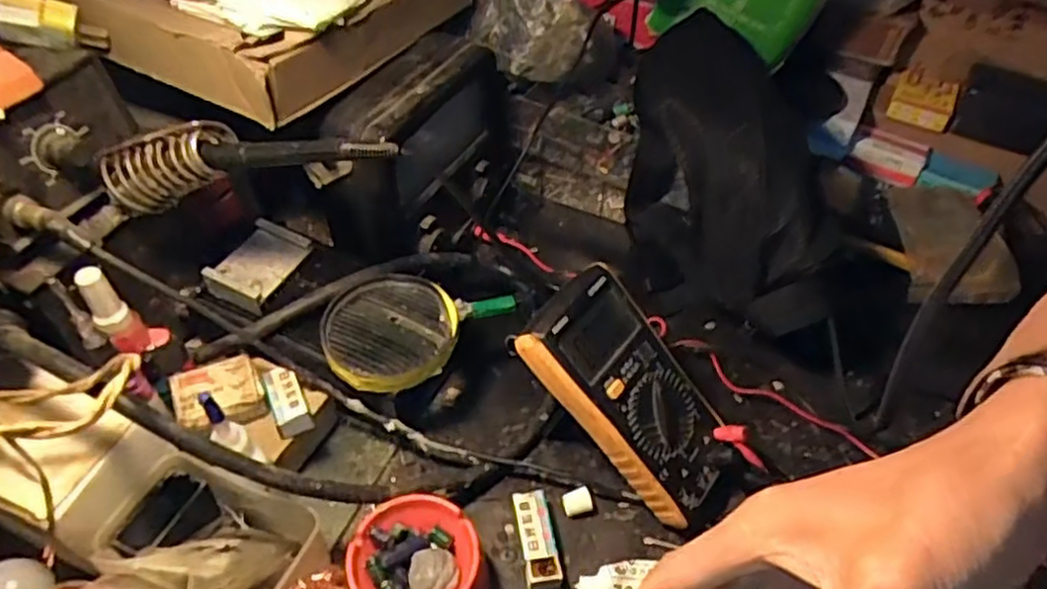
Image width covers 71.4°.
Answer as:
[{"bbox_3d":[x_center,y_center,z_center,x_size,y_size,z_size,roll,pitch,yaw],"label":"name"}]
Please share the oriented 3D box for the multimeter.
[{"bbox_3d":[0.080,0.070,0.484,0.185,0.030,0.084,51,55,-9],"label":"multimeter"}]

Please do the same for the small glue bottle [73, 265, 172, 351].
[{"bbox_3d":[-0.247,0.011,0.451,0.032,0.072,0.016,-29,55,-26],"label":"small glue bottle"}]

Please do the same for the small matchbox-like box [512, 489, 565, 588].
[{"bbox_3d":[0.009,0.162,0.480,0.023,0.020,0.061,-8,48,-10],"label":"small matchbox-like box"}]

